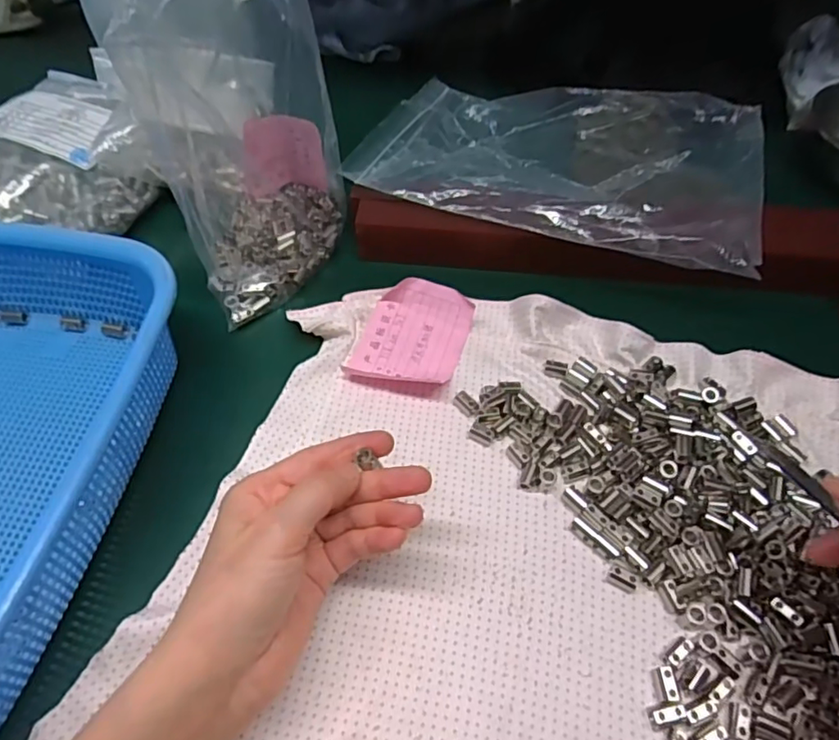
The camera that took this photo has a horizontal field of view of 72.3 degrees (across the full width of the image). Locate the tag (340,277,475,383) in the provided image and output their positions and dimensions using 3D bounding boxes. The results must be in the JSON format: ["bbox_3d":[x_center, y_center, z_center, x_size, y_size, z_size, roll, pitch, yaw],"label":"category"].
[{"bbox_3d":[-0.004,-0.023,0.378,0.066,0.028,0.073,19,59,11],"label":"tag"}]

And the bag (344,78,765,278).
[{"bbox_3d":[0.113,-0.163,0.453,0.284,0.057,0.203,19,59,11],"label":"bag"}]

